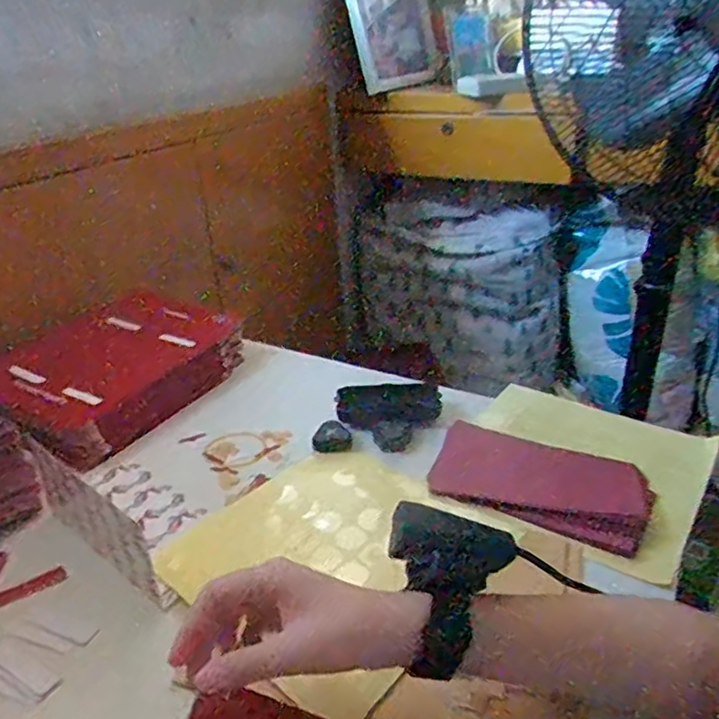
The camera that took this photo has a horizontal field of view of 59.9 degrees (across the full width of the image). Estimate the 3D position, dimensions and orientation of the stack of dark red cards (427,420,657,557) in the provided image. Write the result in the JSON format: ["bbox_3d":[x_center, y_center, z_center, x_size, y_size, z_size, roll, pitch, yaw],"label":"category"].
[{"bbox_3d":[0.163,0.109,0.571,0.187,0.024,0.111,12,32,27],"label":"stack of dark red cards"}]

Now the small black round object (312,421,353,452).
[{"bbox_3d":[-0.028,0.079,0.638,0.039,0.017,0.030,-5,28,-2],"label":"small black round object"}]

